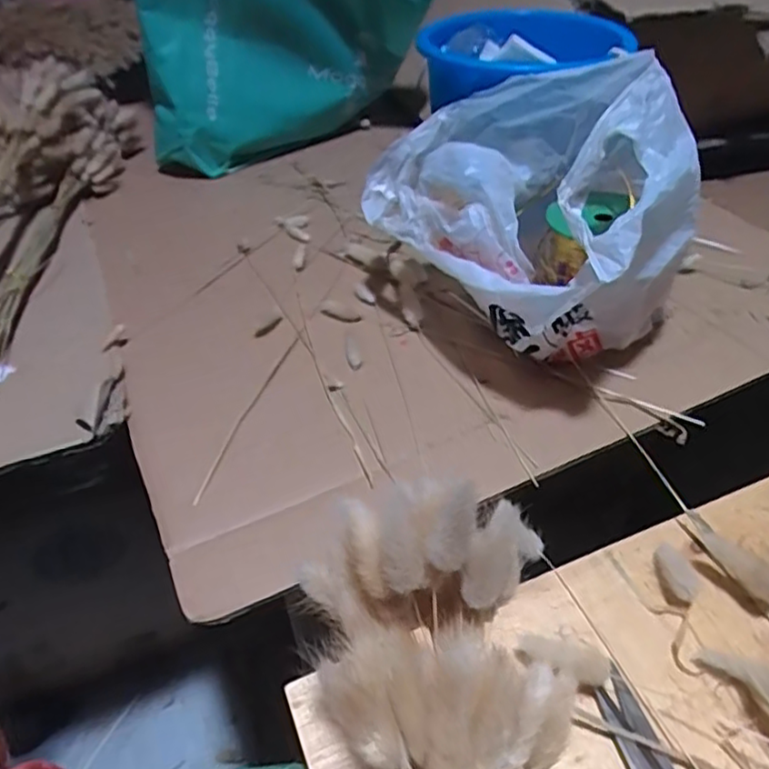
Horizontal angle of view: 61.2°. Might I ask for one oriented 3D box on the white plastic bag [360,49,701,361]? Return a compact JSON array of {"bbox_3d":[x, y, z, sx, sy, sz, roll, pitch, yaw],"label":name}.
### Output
[{"bbox_3d":[0.111,-0.140,0.544,0.254,0.200,0.199,29,51,32],"label":"white plastic bag"}]

